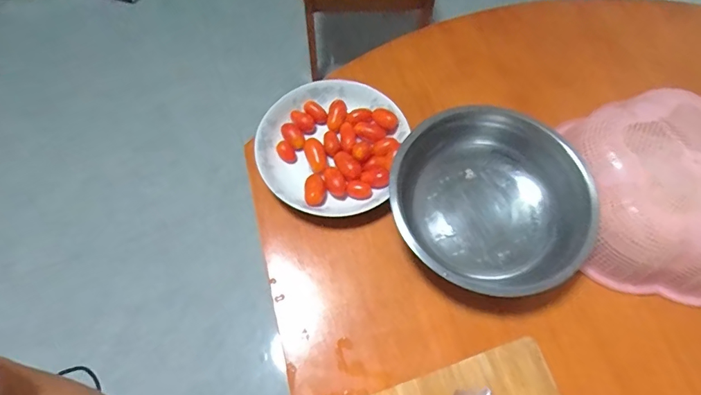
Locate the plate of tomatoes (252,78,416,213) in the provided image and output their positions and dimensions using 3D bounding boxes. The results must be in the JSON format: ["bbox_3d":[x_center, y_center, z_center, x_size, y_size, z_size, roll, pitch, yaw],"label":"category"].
[{"bbox_3d":[-0.027,-0.062,0.556,0.169,0.044,0.171,1,66,-1],"label":"plate of tomatoes"}]

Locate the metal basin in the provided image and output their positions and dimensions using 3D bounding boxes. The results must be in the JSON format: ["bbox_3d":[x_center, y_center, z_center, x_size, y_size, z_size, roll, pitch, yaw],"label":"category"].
[{"bbox_3d":[0.160,0.000,0.504,0.222,0.058,0.209,37,70,14],"label":"metal basin"}]

